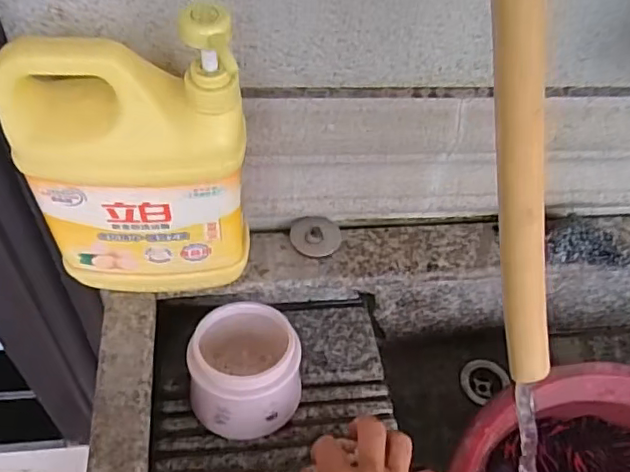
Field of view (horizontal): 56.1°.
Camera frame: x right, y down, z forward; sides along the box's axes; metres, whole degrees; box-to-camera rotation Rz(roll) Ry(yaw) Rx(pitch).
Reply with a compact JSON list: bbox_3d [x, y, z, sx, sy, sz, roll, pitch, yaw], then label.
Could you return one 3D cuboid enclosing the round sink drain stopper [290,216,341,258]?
[{"bbox_3d":[0.001,-0.003,0.545,0.046,0.015,0.042,3,51,-3],"label":"round sink drain stopper"}]

